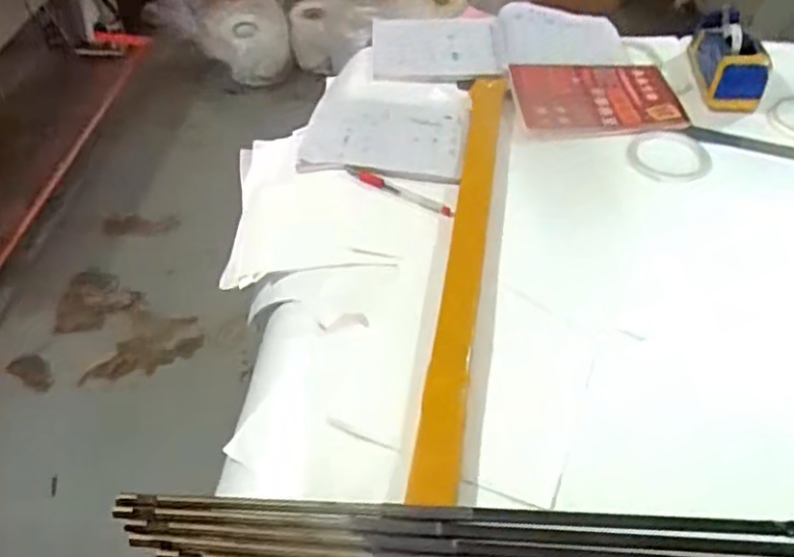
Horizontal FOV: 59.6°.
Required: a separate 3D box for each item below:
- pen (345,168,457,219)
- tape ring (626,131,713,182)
[{"bbox_3d":[0.001,-0.094,0.761,0.133,0.016,0.016,21,49,20],"label":"pen"},{"bbox_3d":[0.313,-0.140,0.796,0.093,0.014,0.082,9,46,10],"label":"tape ring"}]

